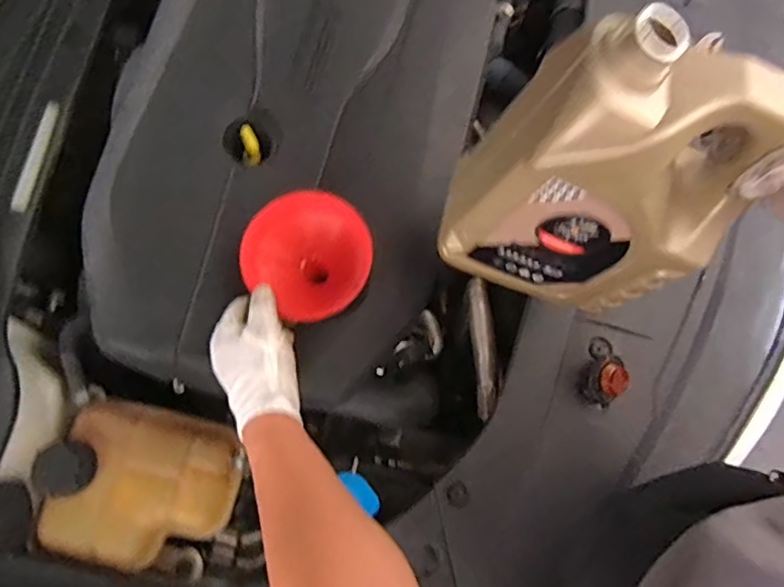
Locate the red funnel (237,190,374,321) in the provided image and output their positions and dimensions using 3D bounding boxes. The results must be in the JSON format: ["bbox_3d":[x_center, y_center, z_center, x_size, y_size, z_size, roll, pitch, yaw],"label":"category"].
[{"bbox_3d":[-0.083,-0.030,0.610,0.117,0.109,0.118,0,74,-1],"label":"red funnel"}]

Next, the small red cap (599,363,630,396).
[{"bbox_3d":[0.252,0.097,0.656,0.034,0.012,0.034,-20,75,-7],"label":"small red cap"}]

